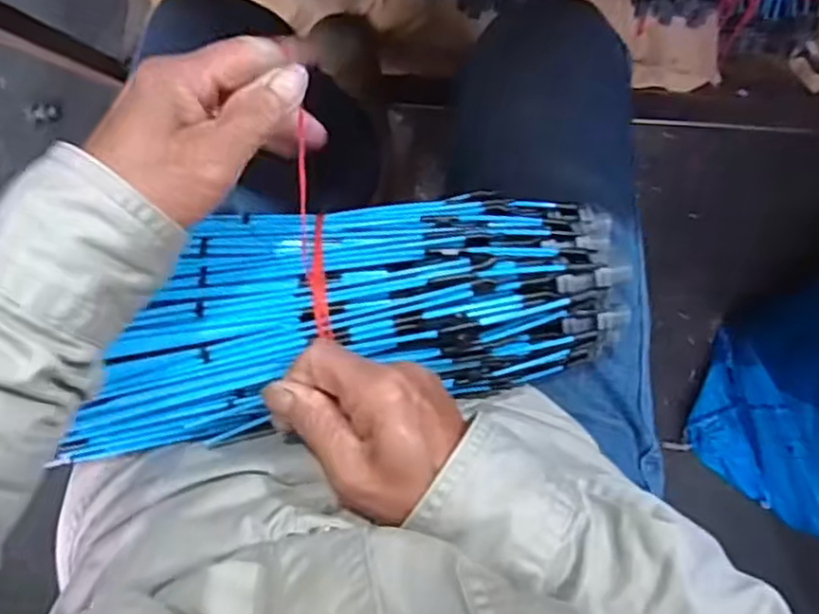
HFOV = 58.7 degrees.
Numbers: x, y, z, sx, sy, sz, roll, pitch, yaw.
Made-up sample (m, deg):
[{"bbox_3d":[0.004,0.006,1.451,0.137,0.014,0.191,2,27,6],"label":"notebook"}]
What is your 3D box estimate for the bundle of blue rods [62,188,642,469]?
[{"bbox_3d":[-0.019,0.005,0.365,0.274,0.076,0.111,-11,96,-9],"label":"bundle of blue rods"}]

